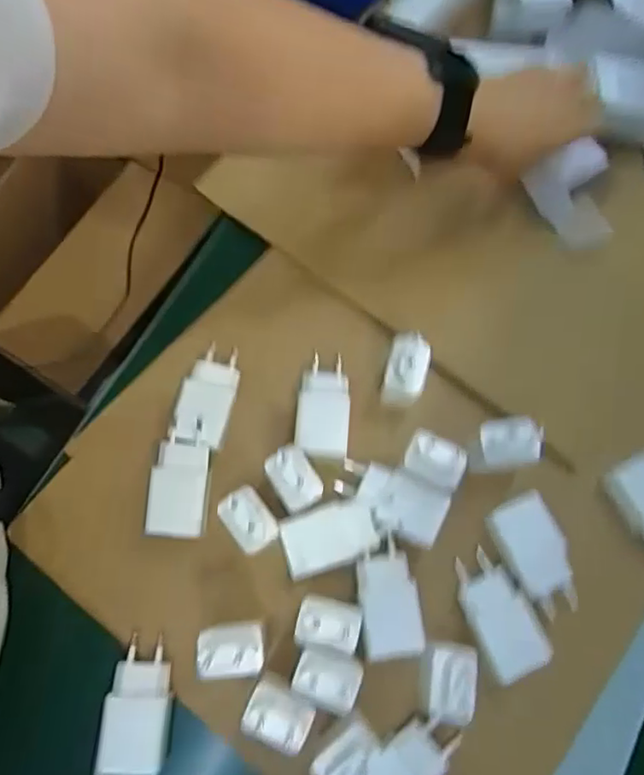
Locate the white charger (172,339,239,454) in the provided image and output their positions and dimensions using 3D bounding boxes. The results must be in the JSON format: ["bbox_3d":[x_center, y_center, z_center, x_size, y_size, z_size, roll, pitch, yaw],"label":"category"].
[{"bbox_3d":[-0.084,0.006,0.447,0.037,0.027,0.081,11,73,2],"label":"white charger"}]

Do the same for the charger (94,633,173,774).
[{"bbox_3d":[-0.119,0.207,0.388,0.040,0.021,0.077,3,73,-1],"label":"charger"}]

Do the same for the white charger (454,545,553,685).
[{"bbox_3d":[0.120,0.155,0.412,0.039,0.035,0.078,-21,75,-8],"label":"white charger"}]

